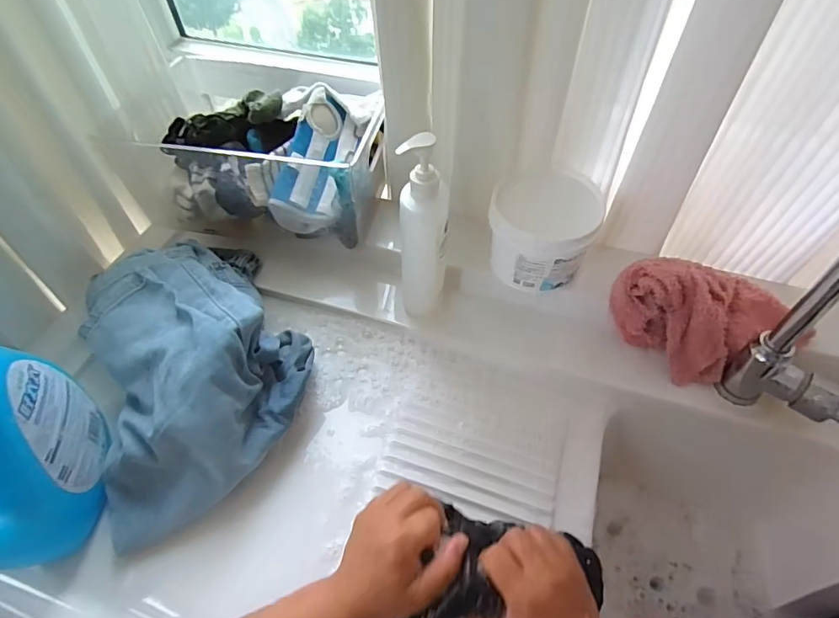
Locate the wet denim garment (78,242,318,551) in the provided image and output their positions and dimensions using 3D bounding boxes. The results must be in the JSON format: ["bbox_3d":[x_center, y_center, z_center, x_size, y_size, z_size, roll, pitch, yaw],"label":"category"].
[{"bbox_3d":[-0.264,0.040,0.570,0.243,0.119,0.361,-20,55,-13],"label":"wet denim garment"}]

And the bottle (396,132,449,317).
[{"bbox_3d":[0.007,-0.075,0.567,0.059,0.249,0.047,-7,53,-4],"label":"bottle"}]

